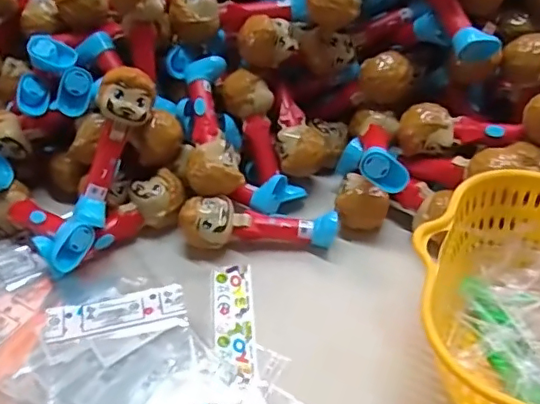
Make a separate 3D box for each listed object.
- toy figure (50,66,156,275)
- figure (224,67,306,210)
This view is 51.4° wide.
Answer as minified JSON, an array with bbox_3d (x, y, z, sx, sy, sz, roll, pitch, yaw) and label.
[{"bbox_3d":[-0.132,-0.025,0.438,0.036,0.039,0.162,19,87,21],"label":"toy figure"},{"bbox_3d":[-0.010,-0.055,0.491,0.046,0.041,0.129,-14,83,-14],"label":"figure"}]

